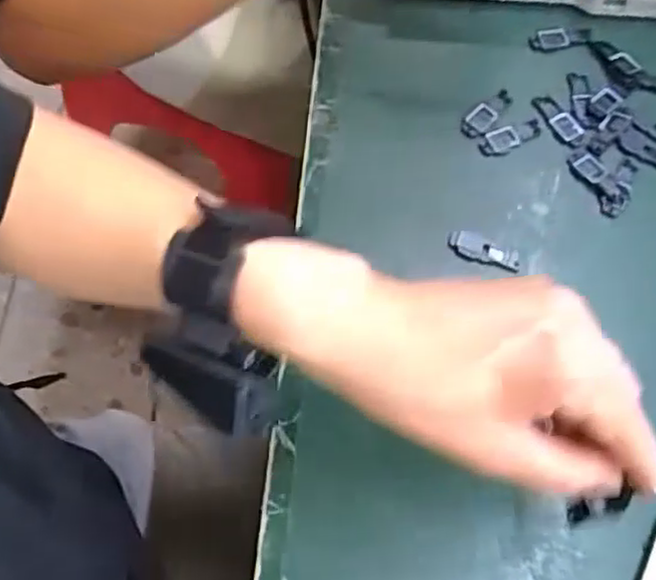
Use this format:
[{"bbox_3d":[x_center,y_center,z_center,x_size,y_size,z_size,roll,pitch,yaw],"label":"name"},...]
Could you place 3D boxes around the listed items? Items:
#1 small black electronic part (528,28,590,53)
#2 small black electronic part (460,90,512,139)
[{"bbox_3d":[0.149,-0.162,0.453,0.041,0.004,0.016,-11,68,-5],"label":"small black electronic part"},{"bbox_3d":[0.097,-0.109,0.428,0.015,0.004,0.042,37,71,13],"label":"small black electronic part"}]

